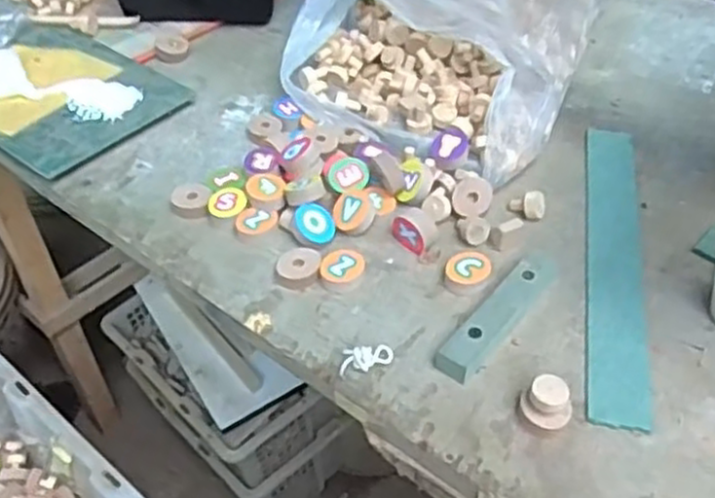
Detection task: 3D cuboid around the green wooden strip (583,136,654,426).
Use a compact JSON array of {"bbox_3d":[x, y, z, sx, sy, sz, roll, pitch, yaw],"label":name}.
[{"bbox_3d":[0.172,0.002,0.501,0.036,0.004,0.270,7,45,10],"label":"green wooden strip"}]

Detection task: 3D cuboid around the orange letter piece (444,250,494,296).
[{"bbox_3d":[0.071,0.015,0.484,0.026,0.013,0.030,18,47,19],"label":"orange letter piece"}]

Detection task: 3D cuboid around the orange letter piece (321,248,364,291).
[{"bbox_3d":[-0.010,0.014,0.488,0.027,0.014,0.025,-1,44,1],"label":"orange letter piece"}]

